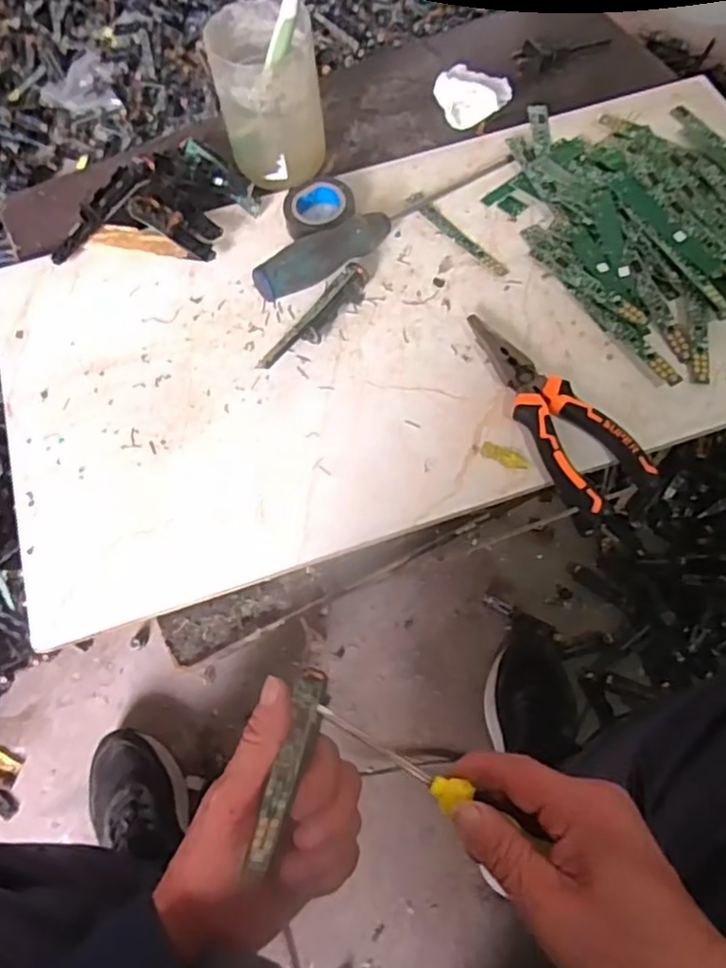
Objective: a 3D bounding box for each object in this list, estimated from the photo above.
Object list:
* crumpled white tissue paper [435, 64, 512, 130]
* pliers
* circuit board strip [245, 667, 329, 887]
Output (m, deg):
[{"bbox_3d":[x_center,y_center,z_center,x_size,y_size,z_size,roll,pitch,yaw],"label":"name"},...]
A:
[{"bbox_3d":[0.092,-0.327,0.544,0.057,0.019,0.065,22,71,12],"label":"crumpled white tissue paper"},{"bbox_3d":[0.120,-0.051,0.417,0.052,0.016,0.150,-26,66,-9],"label":"pliers"},{"bbox_3d":[-0.034,0.132,0.316,0.017,0.009,0.100,10,36,7],"label":"circuit board strip"}]

